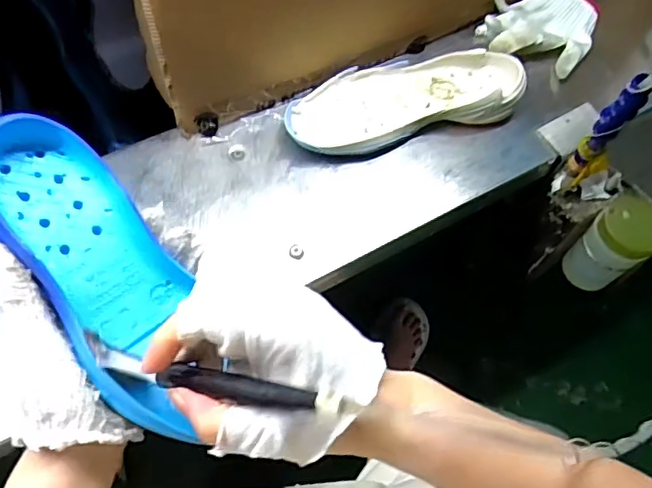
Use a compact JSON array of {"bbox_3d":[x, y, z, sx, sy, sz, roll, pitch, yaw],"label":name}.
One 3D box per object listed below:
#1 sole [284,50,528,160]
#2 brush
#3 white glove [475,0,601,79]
[{"bbox_3d":[0.088,-0.168,0.667,0.272,0.045,0.102,-11,63,-14],"label":"sole"},{"bbox_3d":[-0.073,0.065,0.295,0.141,0.011,0.017,5,59,27],"label":"brush"},{"bbox_3d":[0.275,-0.288,0.741,0.139,0.046,0.173,26,61,6],"label":"white glove"}]

